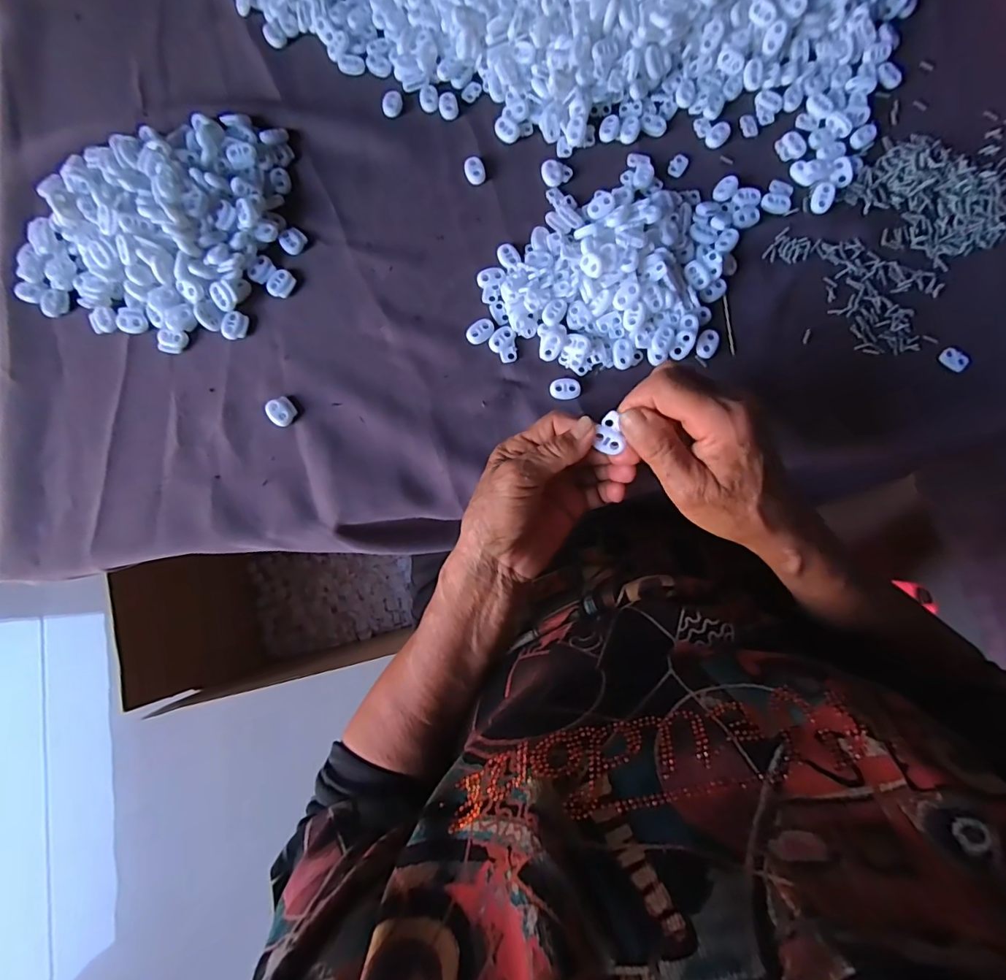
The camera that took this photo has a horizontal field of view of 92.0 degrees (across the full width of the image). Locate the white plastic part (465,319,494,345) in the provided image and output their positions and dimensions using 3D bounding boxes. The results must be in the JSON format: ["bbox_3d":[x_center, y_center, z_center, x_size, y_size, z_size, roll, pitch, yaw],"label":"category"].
[{"bbox_3d":[-0.017,-0.121,0.370,0.022,0.004,0.015,-38,82,-6],"label":"white plastic part"}]

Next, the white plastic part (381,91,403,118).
[{"bbox_3d":[-0.091,-0.317,0.399,0.017,0.006,0.019,-11,80,-2],"label":"white plastic part"}]

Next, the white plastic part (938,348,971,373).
[{"bbox_3d":[0.342,-0.099,0.368,0.019,0.005,0.012,36,82,6],"label":"white plastic part"}]

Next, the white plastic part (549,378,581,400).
[{"bbox_3d":[0.047,-0.076,0.363,0.022,0.004,0.016,-1,80,0],"label":"white plastic part"}]

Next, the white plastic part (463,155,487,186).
[{"bbox_3d":[-0.023,-0.257,0.391,0.016,0.006,0.022,-17,80,-3],"label":"white plastic part"}]

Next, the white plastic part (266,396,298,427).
[{"bbox_3d":[-0.165,-0.059,0.362,0.019,0.006,0.020,-43,82,-7],"label":"white plastic part"}]

